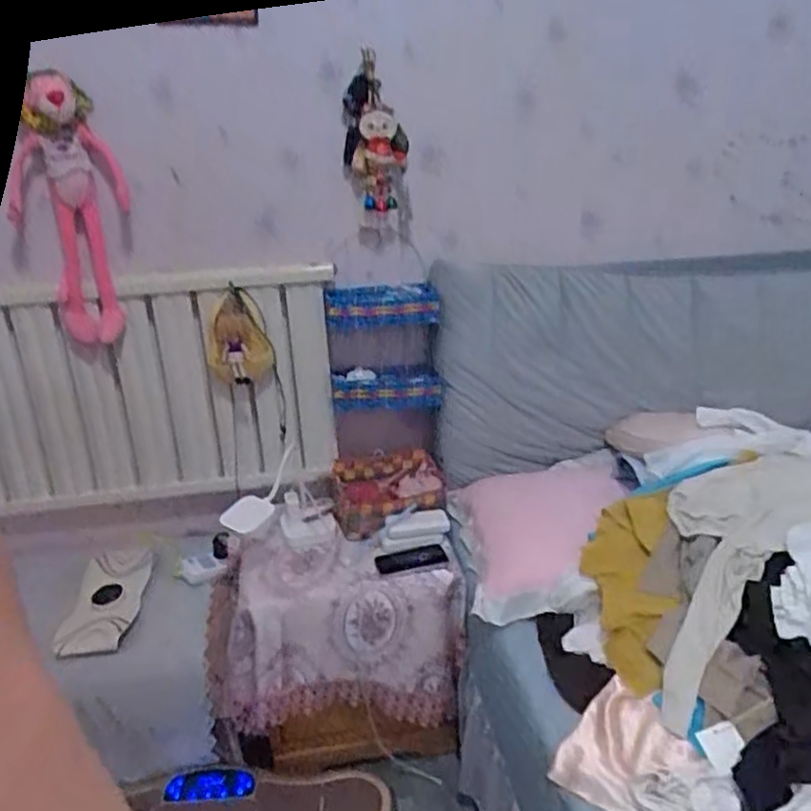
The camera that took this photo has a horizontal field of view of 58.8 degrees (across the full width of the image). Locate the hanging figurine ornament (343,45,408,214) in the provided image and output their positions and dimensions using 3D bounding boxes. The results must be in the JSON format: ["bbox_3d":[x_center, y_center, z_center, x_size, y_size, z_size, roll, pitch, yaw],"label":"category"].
[{"bbox_3d":[-0.050,-0.446,1.206,0.111,0.277,0.060,-1,47,4],"label":"hanging figurine ornament"}]

